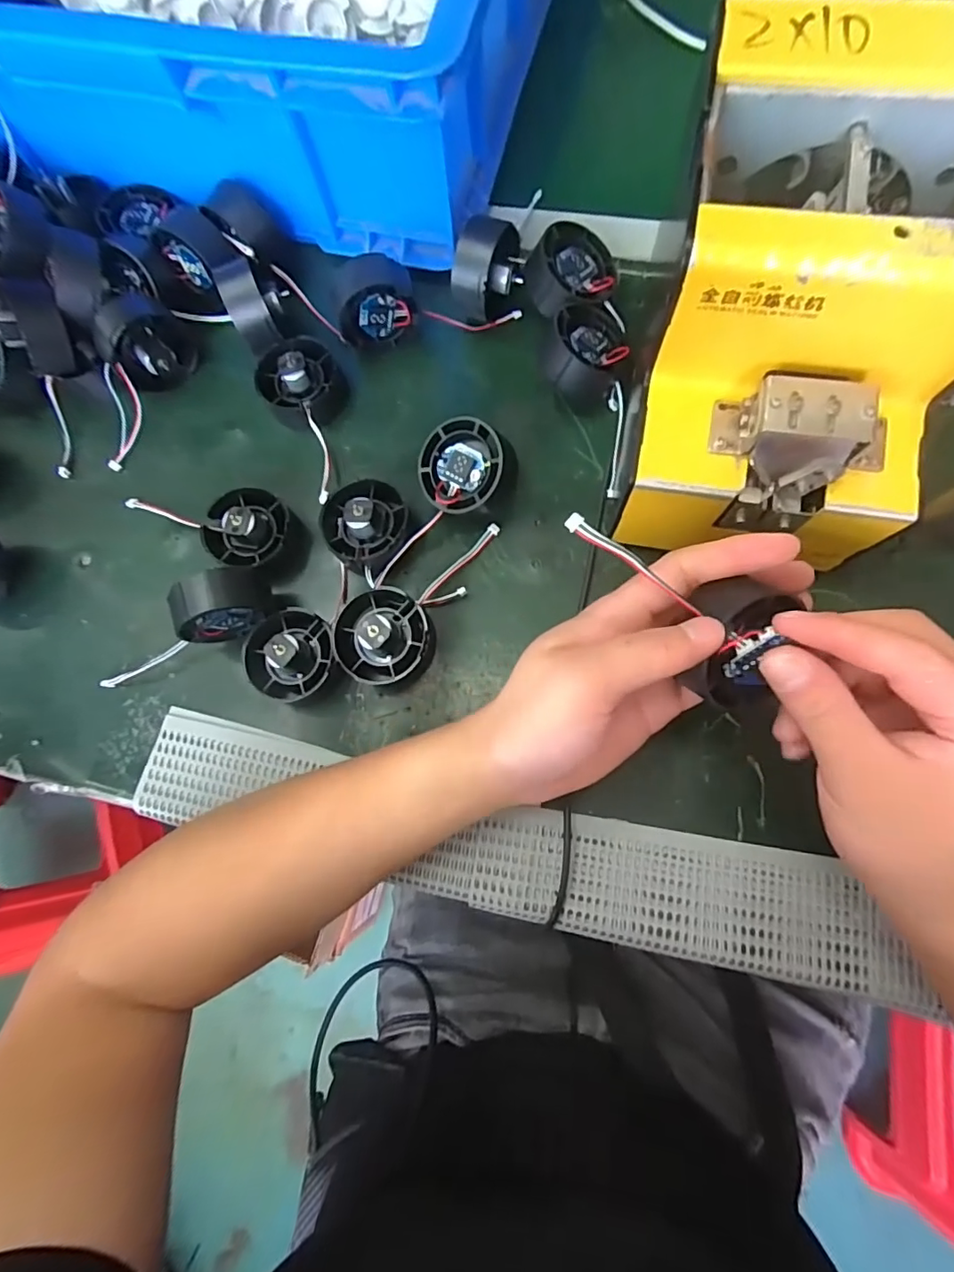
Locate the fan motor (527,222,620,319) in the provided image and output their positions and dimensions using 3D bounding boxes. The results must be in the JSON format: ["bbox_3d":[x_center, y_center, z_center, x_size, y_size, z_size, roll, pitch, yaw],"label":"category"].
[{"bbox_3d":[0.057,-0.226,0.343,0.054,0.030,0.054,-6,87,-21],"label":"fan motor"}]

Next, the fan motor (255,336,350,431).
[{"bbox_3d":[-0.114,-0.166,0.354,0.054,0.034,0.057,-1,78,5],"label":"fan motor"}]

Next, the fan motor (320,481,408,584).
[{"bbox_3d":[-0.067,-0.068,0.325,0.052,0.031,0.052,-1,78,5],"label":"fan motor"}]

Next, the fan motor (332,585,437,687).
[{"bbox_3d":[-0.053,0.000,0.301,0.054,0.032,0.052,-1,78,5],"label":"fan motor"}]

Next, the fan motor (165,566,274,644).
[{"bbox_3d":[-0.143,-0.018,0.313,0.045,0.056,0.033,-11,78,3],"label":"fan motor"}]

